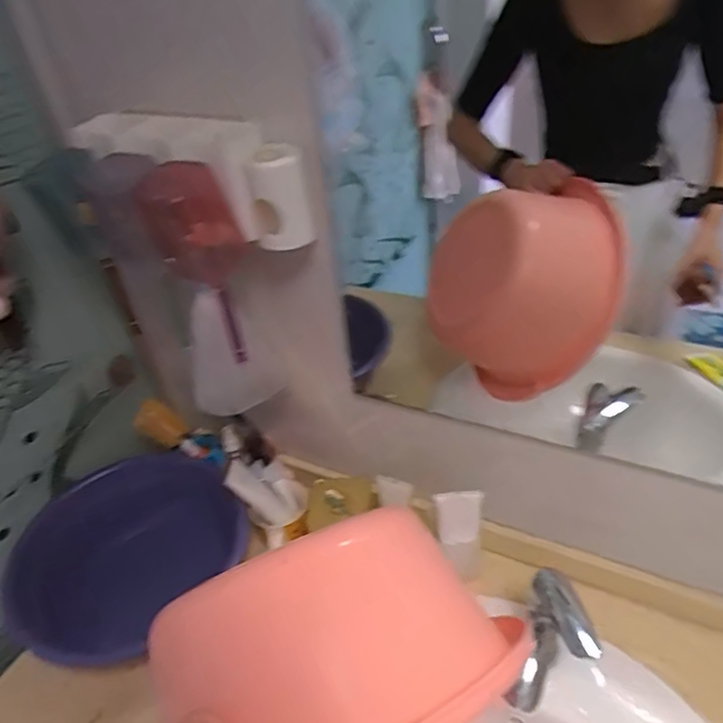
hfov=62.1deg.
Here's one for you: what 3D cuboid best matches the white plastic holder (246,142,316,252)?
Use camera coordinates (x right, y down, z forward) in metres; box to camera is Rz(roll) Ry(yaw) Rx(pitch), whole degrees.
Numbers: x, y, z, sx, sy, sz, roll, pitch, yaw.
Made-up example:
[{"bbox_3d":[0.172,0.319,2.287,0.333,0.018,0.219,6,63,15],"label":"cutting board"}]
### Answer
[{"bbox_3d":[-0.086,-0.168,0.625,0.061,0.097,0.056,-12,39,-6],"label":"white plastic holder"}]

